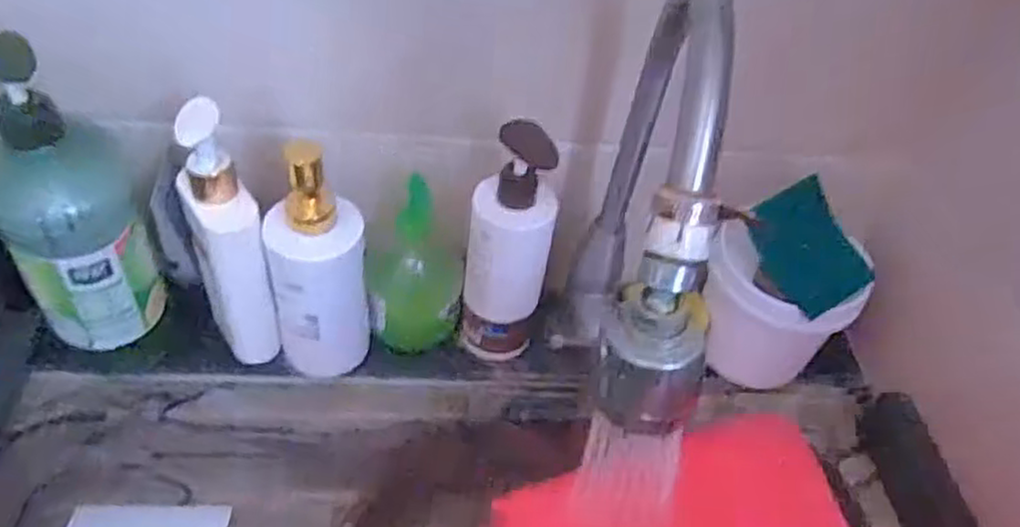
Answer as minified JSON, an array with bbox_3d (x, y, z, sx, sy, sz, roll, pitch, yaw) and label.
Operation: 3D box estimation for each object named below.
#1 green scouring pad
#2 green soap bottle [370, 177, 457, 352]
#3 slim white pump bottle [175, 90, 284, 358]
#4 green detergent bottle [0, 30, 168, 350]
[{"bbox_3d":[0.240,-0.011,0.590,0.071,0.013,0.098,-32,84,1],"label":"green scouring pad"},{"bbox_3d":[-0.081,0.006,0.618,0.073,0.145,0.054,-4,45,-12],"label":"green soap bottle"},{"bbox_3d":[-0.214,-0.014,0.558,0.047,0.227,0.046,-13,48,-20],"label":"slim white pump bottle"},{"bbox_3d":[-0.315,-0.046,0.519,0.086,0.241,0.087,-21,51,-27],"label":"green detergent bottle"}]

